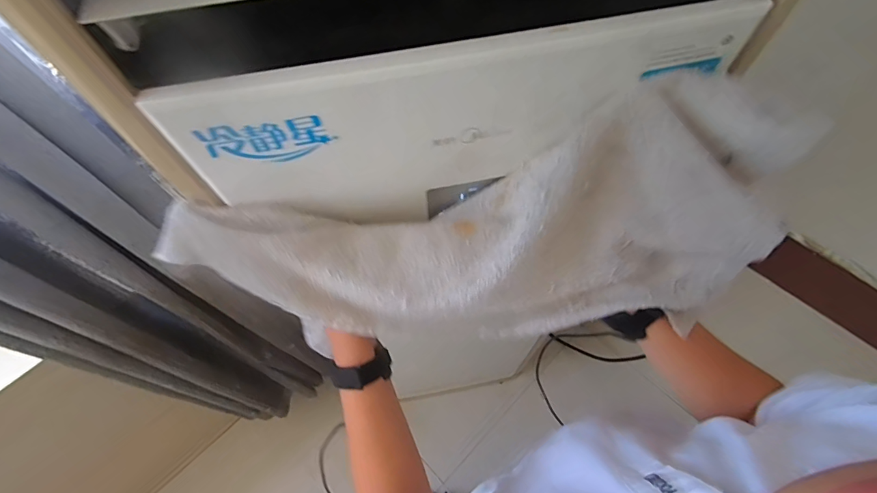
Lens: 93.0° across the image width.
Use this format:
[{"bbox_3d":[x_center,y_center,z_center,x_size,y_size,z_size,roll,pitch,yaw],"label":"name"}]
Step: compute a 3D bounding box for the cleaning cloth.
[{"bbox_3d":[0.017,0.001,0.366,0.494,0.140,0.129,-10,62,7],"label":"cleaning cloth"}]

